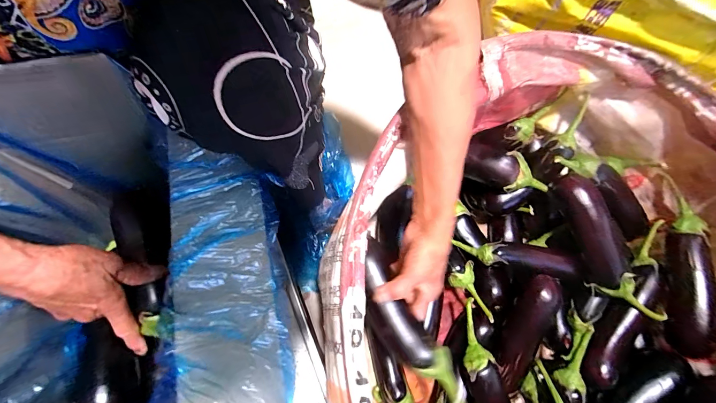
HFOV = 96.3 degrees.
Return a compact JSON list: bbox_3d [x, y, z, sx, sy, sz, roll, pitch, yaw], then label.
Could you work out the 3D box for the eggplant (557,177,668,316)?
[{"bbox_3d":[0.361,0.072,0.469,0.077,0.051,0.239,-22,86,-5],"label":"eggplant"}]

